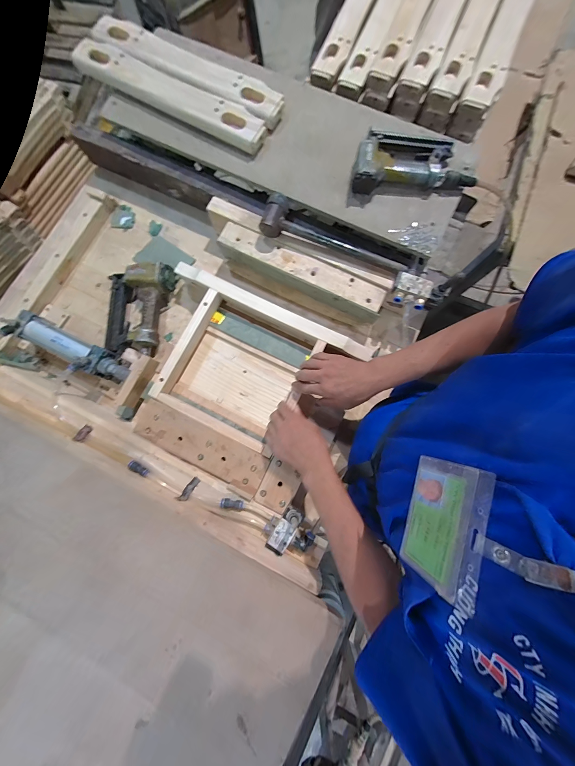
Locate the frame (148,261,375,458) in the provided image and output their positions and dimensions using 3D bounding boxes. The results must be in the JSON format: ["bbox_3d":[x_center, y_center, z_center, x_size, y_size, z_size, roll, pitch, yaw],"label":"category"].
[{"bbox_3d":[-0.097,-0.038,0.590,0.461,0.069,0.300,26,80,5],"label":"frame"}]

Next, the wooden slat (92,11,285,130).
[{"bbox_3d":[-0.233,-0.727,0.601,0.512,0.026,0.087,33,83,6],"label":"wooden slat"}]

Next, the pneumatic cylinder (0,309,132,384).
[{"bbox_3d":[-0.475,-0.072,0.591,0.281,0.081,0.067,26,82,5],"label":"pneumatic cylinder"}]

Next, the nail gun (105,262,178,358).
[{"bbox_3d":[-0.357,-0.177,0.625,0.152,0.061,0.216,7,81,2],"label":"nail gun"}]

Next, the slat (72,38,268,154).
[{"bbox_3d":[-0.266,-0.654,0.585,0.494,0.023,0.081,31,81,5],"label":"slat"}]

